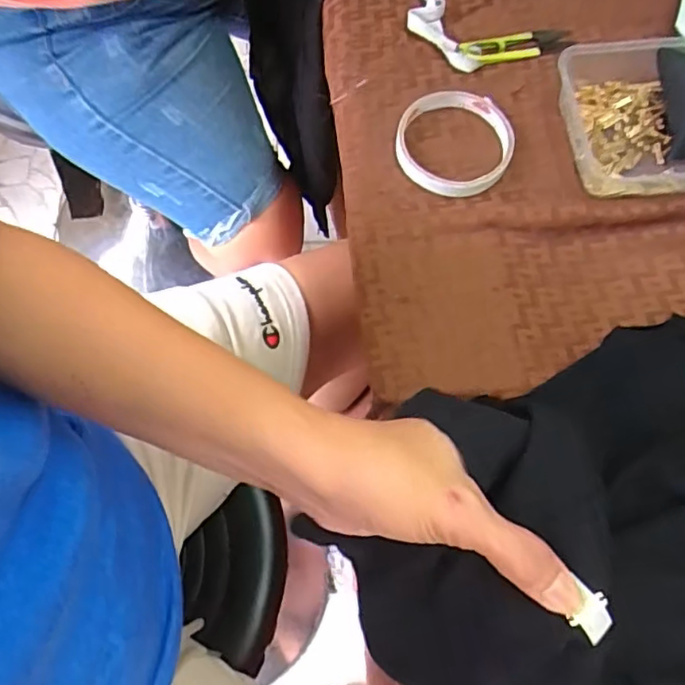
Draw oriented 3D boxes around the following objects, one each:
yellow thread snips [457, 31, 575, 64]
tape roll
[{"bbox_3d":[0.138,-0.236,0.475,0.091,0.008,0.024,-14,70,-7],"label":"yellow thread snips"},{"bbox_3d":[0.082,-0.147,0.437,0.083,0.017,0.082,0,69,-1],"label":"tape roll"}]

